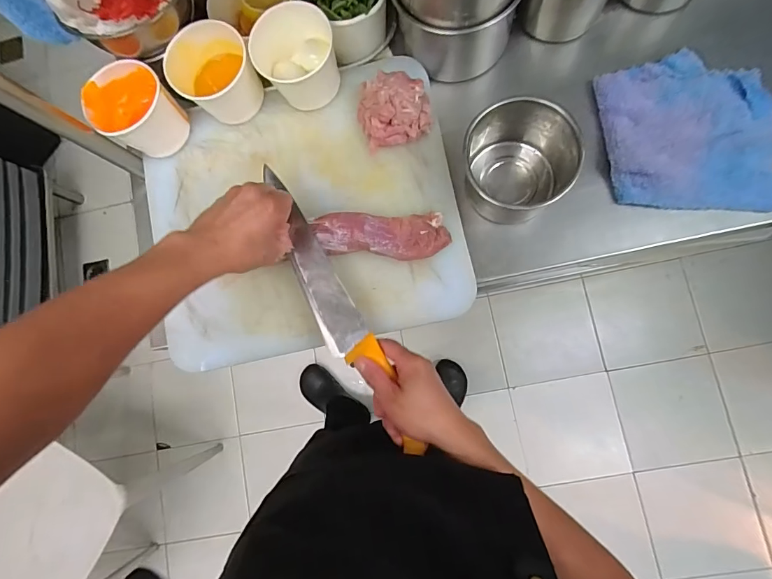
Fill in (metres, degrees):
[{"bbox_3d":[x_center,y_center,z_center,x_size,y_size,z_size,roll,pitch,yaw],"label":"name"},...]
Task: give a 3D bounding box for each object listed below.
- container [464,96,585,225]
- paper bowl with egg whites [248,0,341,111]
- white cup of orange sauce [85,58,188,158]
[{"bbox_3d":[0.152,-0.142,0.478,0.111,0.112,0.106,-1,83,7],"label":"container"},{"bbox_3d":[-0.107,-0.281,0.500,0.094,0.078,0.080,-20,81,4],"label":"paper bowl with egg whites"},{"bbox_3d":[-0.314,-0.228,0.521,0.097,0.068,0.093,-1,83,7],"label":"white cup of orange sauce"}]

